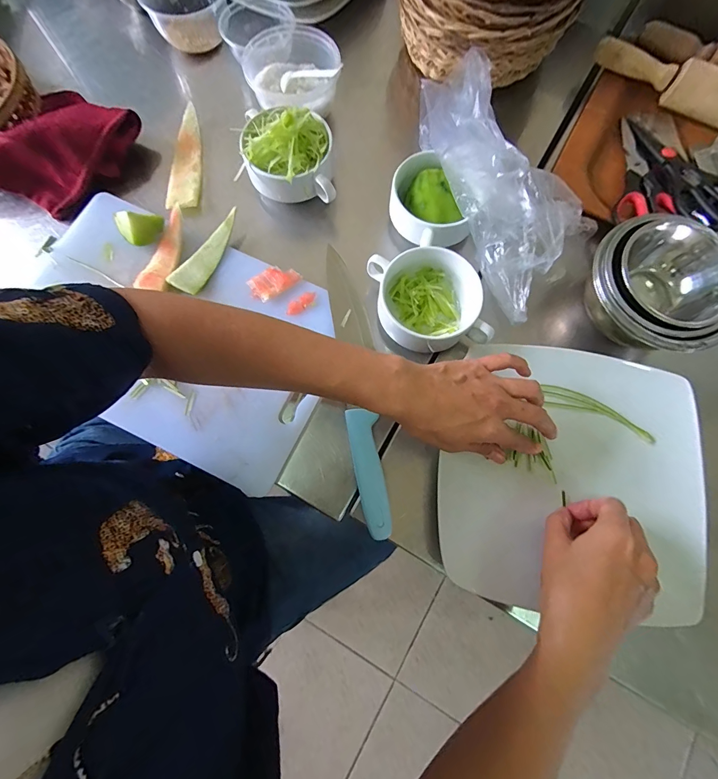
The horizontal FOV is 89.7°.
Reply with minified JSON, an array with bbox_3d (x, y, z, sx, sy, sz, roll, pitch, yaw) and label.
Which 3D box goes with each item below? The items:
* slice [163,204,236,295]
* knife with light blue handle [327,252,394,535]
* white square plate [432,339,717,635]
[{"bbox_3d":[-0.172,-0.157,0.410,0.032,0.012,0.108,27,79,6],"label":"slice"},{"bbox_3d":[0.002,-0.006,0.386,0.042,0.028,0.305,-8,78,-1],"label":"knife with light blue handle"},{"bbox_3d":[0.205,0.079,0.350,0.236,0.029,0.243,9,78,3],"label":"white square plate"}]

